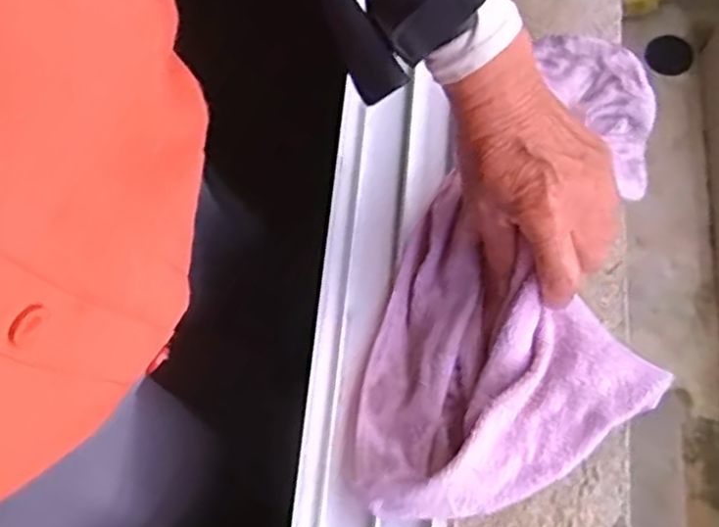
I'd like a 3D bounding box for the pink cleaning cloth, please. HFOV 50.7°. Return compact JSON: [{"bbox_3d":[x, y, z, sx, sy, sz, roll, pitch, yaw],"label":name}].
[{"bbox_3d":[0.120,-0.007,0.482,0.160,0.074,0.363,25,67,9],"label":"pink cleaning cloth"}]

